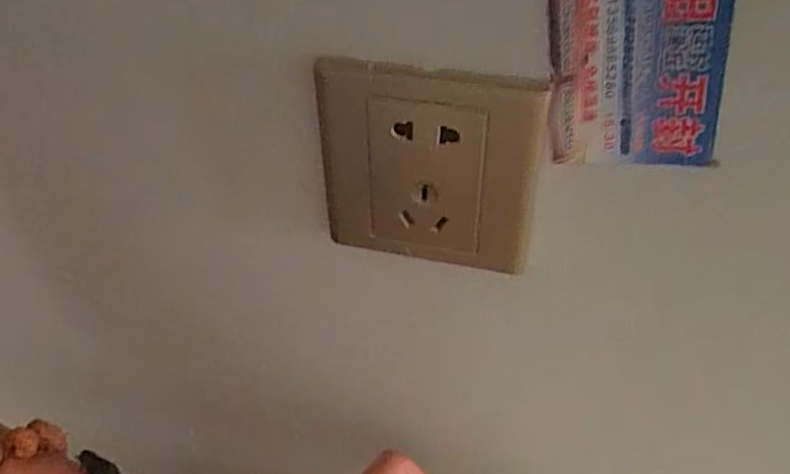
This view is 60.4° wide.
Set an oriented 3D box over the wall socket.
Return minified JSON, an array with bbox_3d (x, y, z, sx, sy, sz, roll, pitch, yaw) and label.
[{"bbox_3d":[0.012,-0.025,0.266,0.086,0.086,0.008,9,42,13],"label":"wall socket"}]

